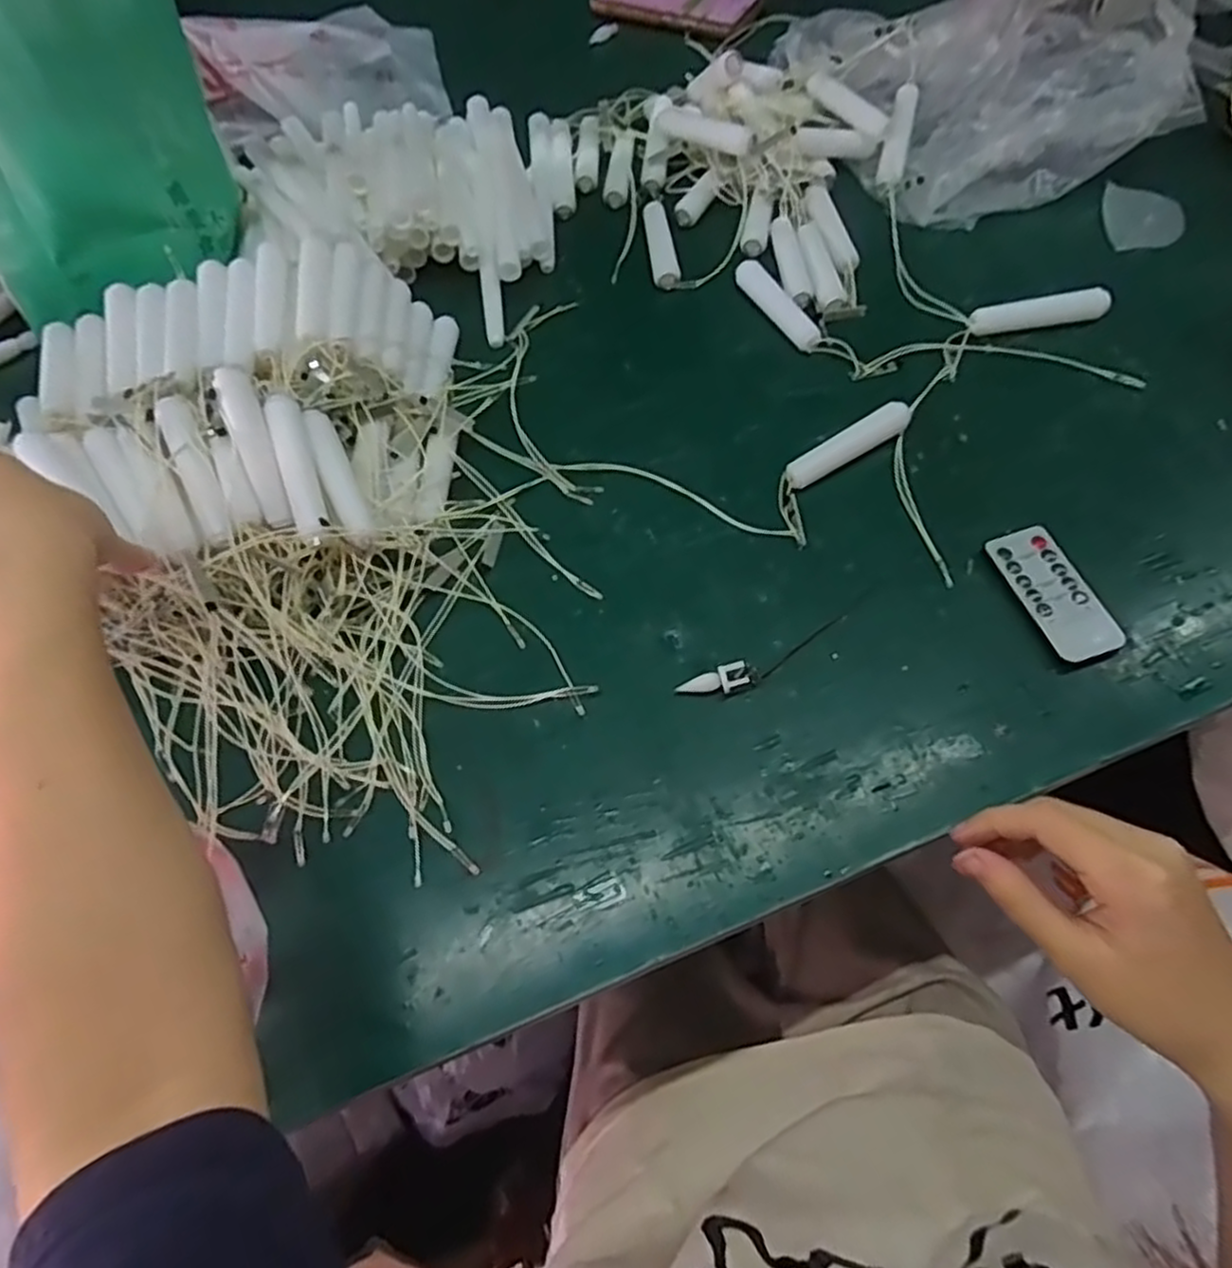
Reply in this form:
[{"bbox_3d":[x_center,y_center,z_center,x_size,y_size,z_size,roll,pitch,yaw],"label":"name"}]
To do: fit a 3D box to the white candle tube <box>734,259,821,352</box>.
[{"bbox_3d":[0.114,-0.235,0.523,0.018,0.014,0.092,-26,64,-10],"label":"white candle tube"}]

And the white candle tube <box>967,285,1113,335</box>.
[{"bbox_3d":[0.289,-0.220,0.503,0.092,0.018,0.016,-7,62,0],"label":"white candle tube"}]

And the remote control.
[{"bbox_3d":[0.243,-0.023,0.409,0.039,0.007,0.083,-16,63,-5],"label":"remote control"}]

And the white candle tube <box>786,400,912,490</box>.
[{"bbox_3d":[0.148,-0.120,0.463,0.094,0.015,0.019,-29,65,-11],"label":"white candle tube"}]

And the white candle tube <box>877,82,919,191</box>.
[{"bbox_3d":[0.224,-0.397,0.581,0.018,0.019,0.093,14,84,10],"label":"white candle tube"}]

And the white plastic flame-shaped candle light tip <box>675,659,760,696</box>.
[{"bbox_3d":[0.056,0.026,0.396,0.044,0.012,0.014,-17,63,-5],"label":"white plastic flame-shaped candle light tip"}]

